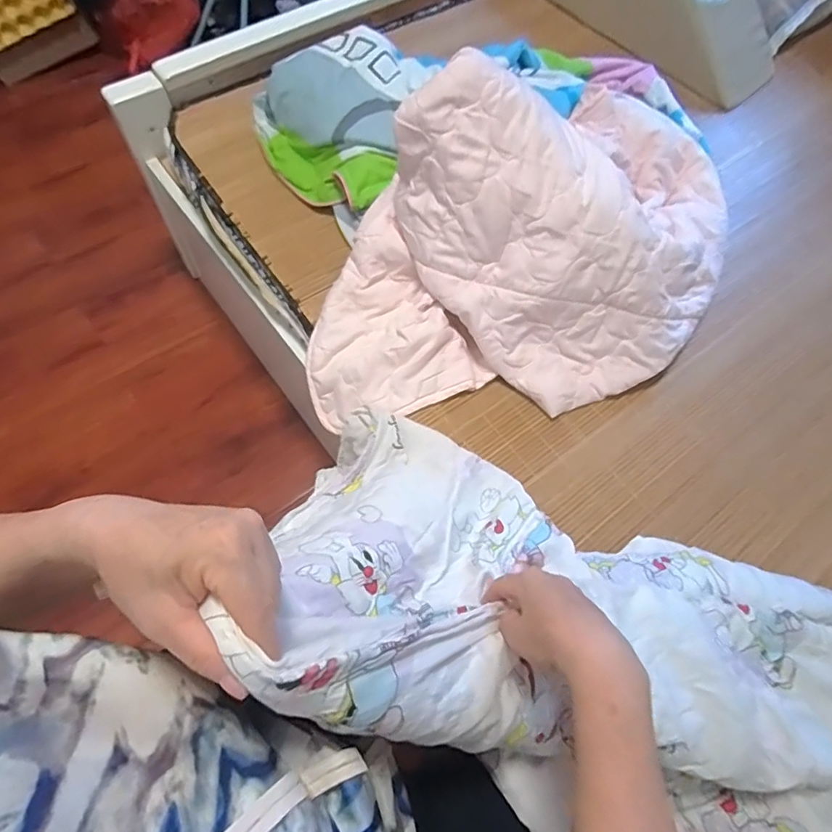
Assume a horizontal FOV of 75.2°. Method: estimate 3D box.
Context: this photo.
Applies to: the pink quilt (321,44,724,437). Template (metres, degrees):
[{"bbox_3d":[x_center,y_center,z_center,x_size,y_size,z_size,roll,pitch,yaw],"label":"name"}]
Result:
[{"bbox_3d":[0.195,-0.250,0.774,0.765,0.296,0.409,-25,69,-14],"label":"pink quilt"}]

